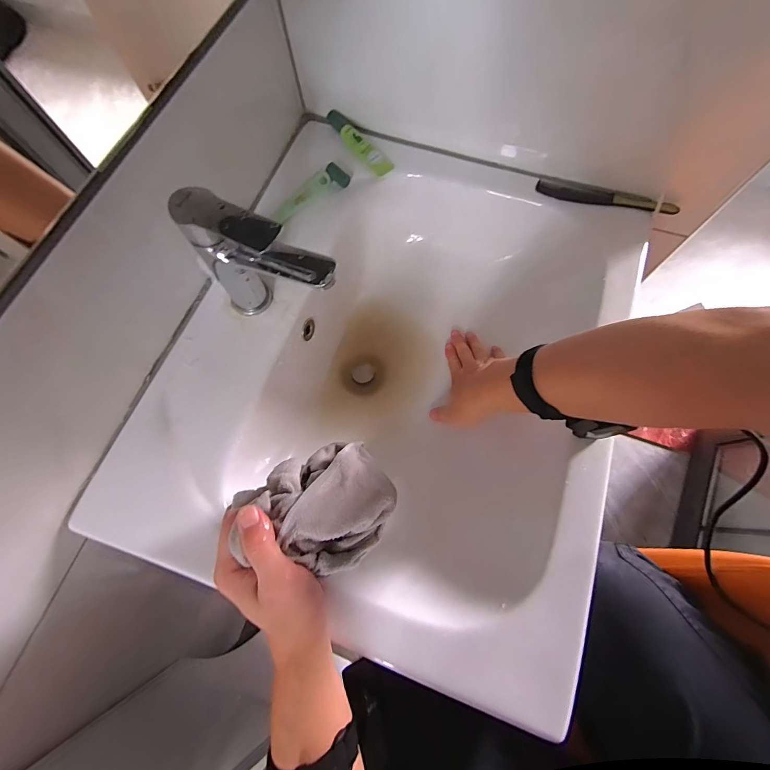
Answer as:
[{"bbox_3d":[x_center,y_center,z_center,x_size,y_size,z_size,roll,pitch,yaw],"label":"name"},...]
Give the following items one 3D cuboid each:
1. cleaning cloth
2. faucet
[{"bbox_3d":[-0.051,0.103,0.310,0.114,0.069,0.100,-36,74,-10],"label":"cleaning cloth"},{"bbox_3d":[-0.115,-0.111,0.364,0.141,0.162,0.042,24,74,9],"label":"faucet"}]

